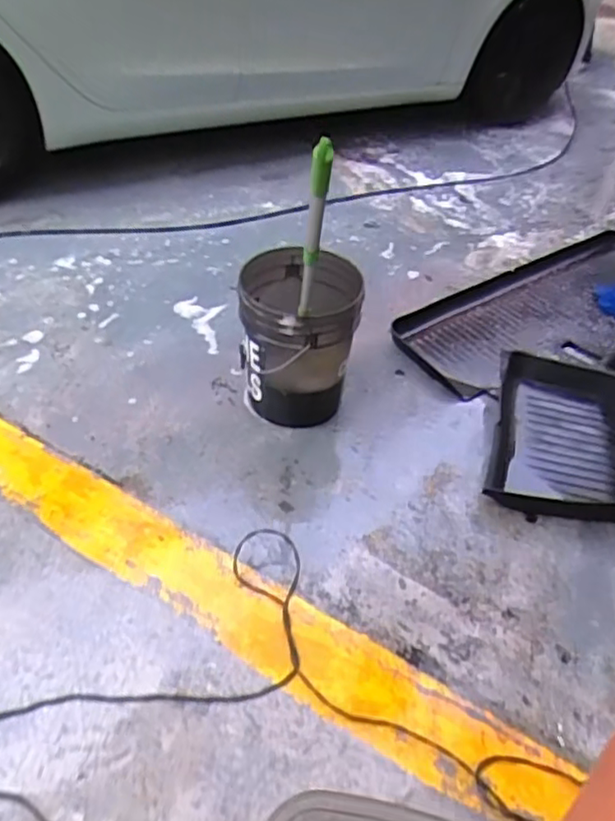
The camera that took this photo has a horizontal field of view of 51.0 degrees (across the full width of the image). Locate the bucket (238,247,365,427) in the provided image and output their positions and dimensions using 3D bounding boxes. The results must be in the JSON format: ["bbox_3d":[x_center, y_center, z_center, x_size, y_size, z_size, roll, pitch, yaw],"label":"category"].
[{"bbox_3d":[-0.032,-0.167,1.710,0.288,0.429,0.294,4,43,-4],"label":"bucket"}]

